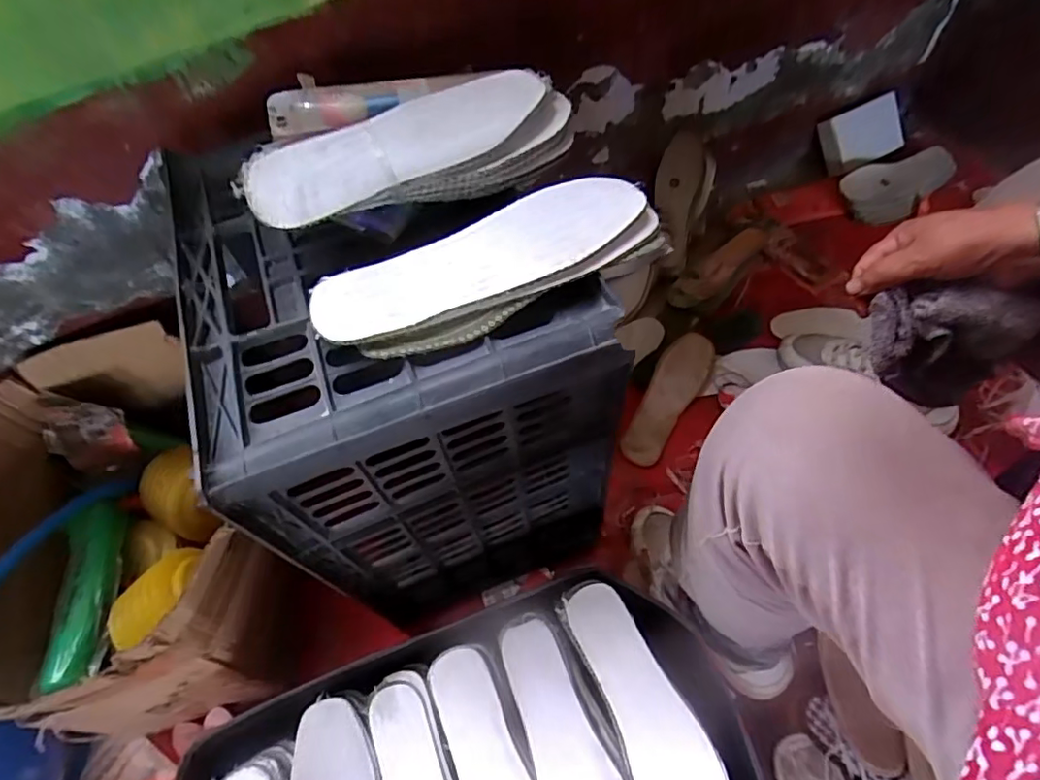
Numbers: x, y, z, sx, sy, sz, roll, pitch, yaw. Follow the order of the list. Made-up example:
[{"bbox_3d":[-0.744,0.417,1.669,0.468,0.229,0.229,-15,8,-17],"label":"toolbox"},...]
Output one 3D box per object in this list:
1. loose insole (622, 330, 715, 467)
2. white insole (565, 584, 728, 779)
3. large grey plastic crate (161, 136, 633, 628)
[{"bbox_3d":[0.220,0.007,0.844,0.070,0.008,0.228,35,73,6],"label":"loose insole"},{"bbox_3d":[0.115,0.281,0.500,0.072,0.019,0.227,-21,59,-8],"label":"white insole"},{"bbox_3d":[-0.100,-0.008,0.584,0.268,0.408,0.327,-21,59,-8],"label":"large grey plastic crate"}]

